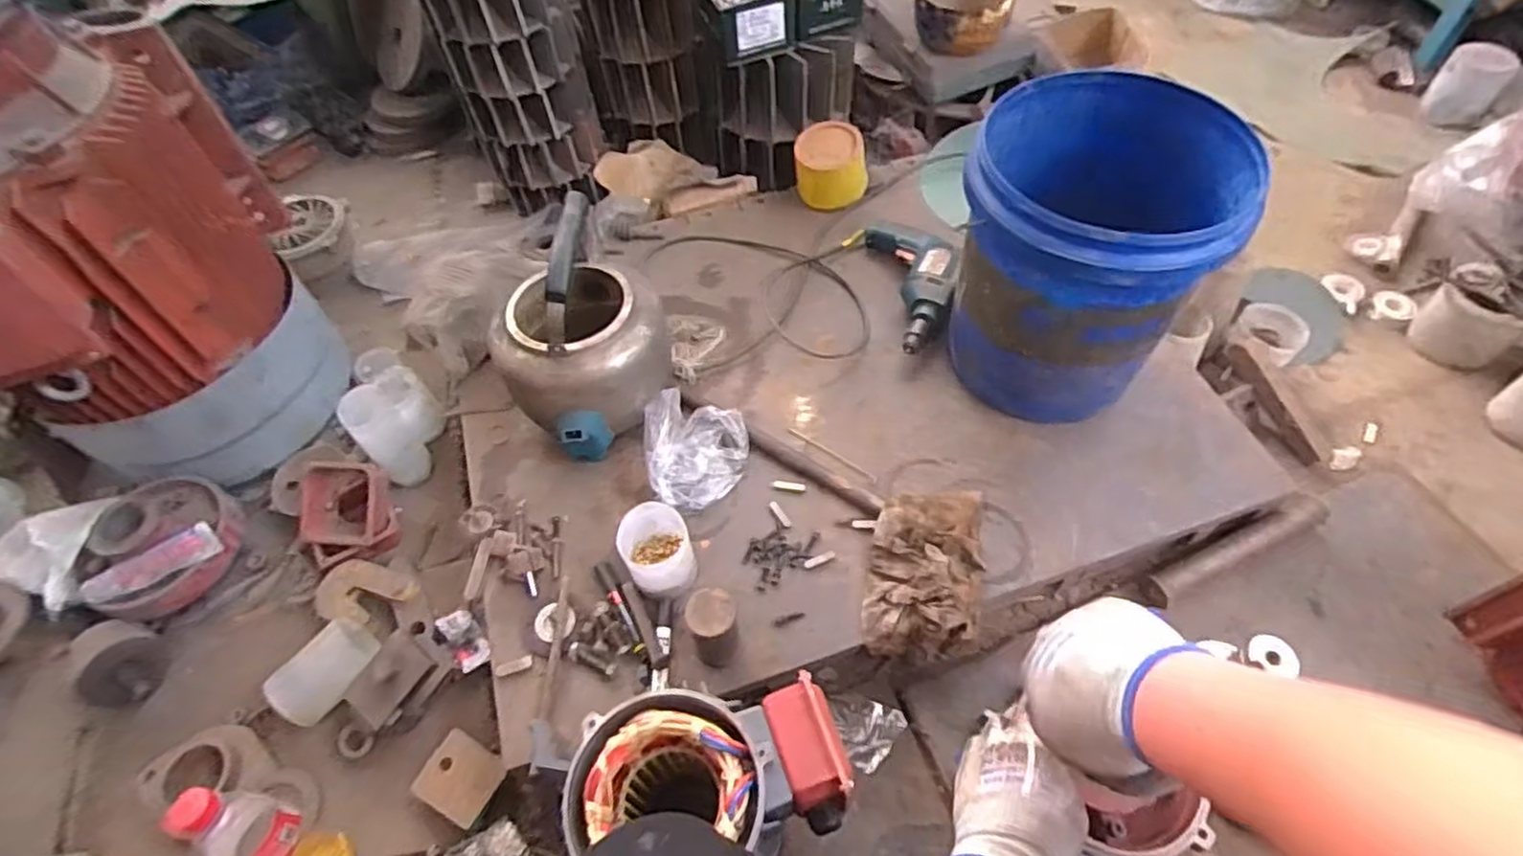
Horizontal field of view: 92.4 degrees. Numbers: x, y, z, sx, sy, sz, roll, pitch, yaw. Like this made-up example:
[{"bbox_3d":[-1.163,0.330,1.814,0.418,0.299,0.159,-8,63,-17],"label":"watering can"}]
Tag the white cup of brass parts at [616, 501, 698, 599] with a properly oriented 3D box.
[{"bbox_3d":[-0.116,0.141,0.821,0.073,0.089,0.085,-20,57,-9],"label":"white cup of brass parts"}]

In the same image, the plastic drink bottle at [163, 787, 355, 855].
[{"bbox_3d":[-0.470,0.391,0.688,0.066,0.218,0.069,6,57,8],"label":"plastic drink bottle"}]

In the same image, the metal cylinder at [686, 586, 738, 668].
[{"bbox_3d":[-0.050,0.208,0.767,0.049,0.093,0.058,-3,56,1],"label":"metal cylinder"}]

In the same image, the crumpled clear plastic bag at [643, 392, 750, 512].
[{"bbox_3d":[-0.081,0.025,0.913,0.123,0.076,0.148,-3,56,1],"label":"crumpled clear plastic bag"}]

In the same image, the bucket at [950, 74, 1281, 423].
[{"bbox_3d":[0.380,-0.201,0.882,0.270,0.294,0.277,-2,56,2],"label":"bucket"}]

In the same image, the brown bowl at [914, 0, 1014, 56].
[{"bbox_3d":[0.349,-0.734,1.263,0.164,0.091,0.197,9,57,9],"label":"brown bowl"}]

